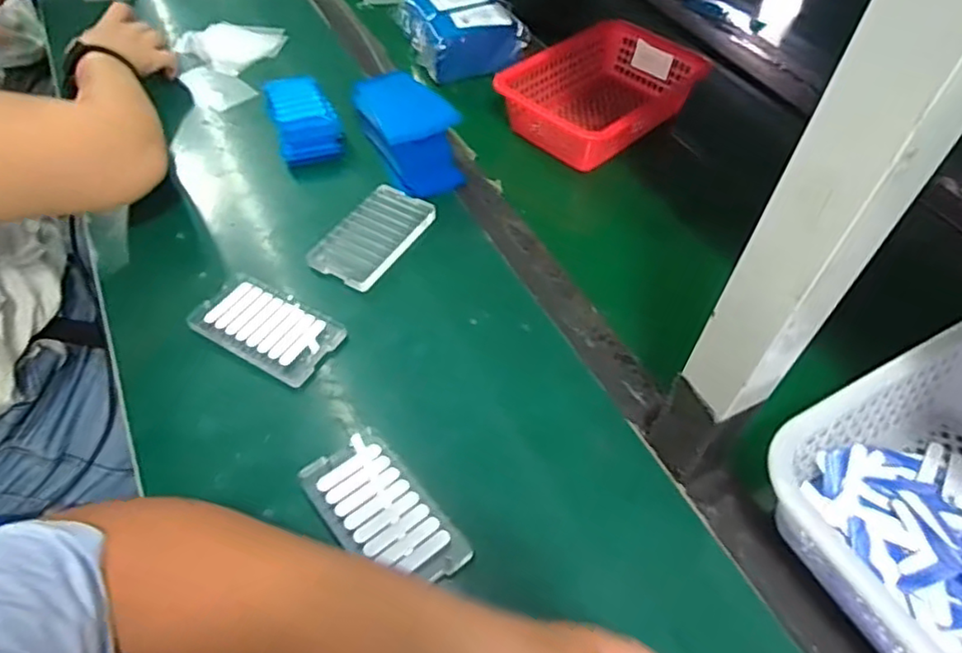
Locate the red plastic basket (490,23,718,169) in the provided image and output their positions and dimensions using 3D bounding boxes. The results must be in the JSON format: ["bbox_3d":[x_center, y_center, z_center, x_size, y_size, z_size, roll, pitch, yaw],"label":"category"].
[{"bbox_3d":[0.141,-0.269,0.752,0.224,0.063,0.151,-34,61,-26],"label":"red plastic basket"}]

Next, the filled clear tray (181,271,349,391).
[{"bbox_3d":[-0.183,-0.001,0.550,0.120,0.007,0.070,25,55,16],"label":"filled clear tray"}]

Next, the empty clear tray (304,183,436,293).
[{"bbox_3d":[-0.102,-0.090,0.619,0.071,0.009,0.126,24,54,14],"label":"empty clear tray"}]

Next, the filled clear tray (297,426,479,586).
[{"bbox_3d":[-0.069,0.130,0.446,0.065,0.009,0.120,-33,61,-25],"label":"filled clear tray"}]

